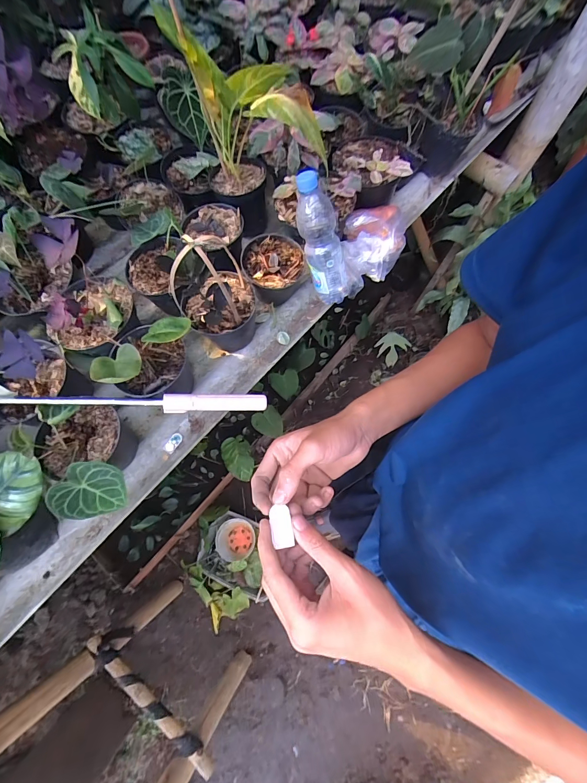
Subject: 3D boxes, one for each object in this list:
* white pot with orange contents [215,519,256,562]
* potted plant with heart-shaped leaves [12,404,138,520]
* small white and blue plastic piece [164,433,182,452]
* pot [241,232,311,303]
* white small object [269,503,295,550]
[{"bbox_3d":[-0.224,0.574,1.312,0.145,0.082,0.155,37,72,11],"label":"white pot with orange contents"},{"bbox_3d":[-0.315,0.107,0.521,0.117,0.134,0.169,-17,71,-9],"label":"potted plant with heart-shaped leaves"},{"bbox_3d":[-0.221,0.094,0.619,0.036,0.004,0.021,-46,102,-14],"label":"small white and blue plastic piece"},{"bbox_3d":[-0.035,-0.228,0.665,0.123,0.086,0.123,-3,69,-4],"label":"pot"},{"bbox_3d":[-0.010,0.121,0.301,0.018,0.004,0.034,-11,69,-6],"label":"white small object"}]

